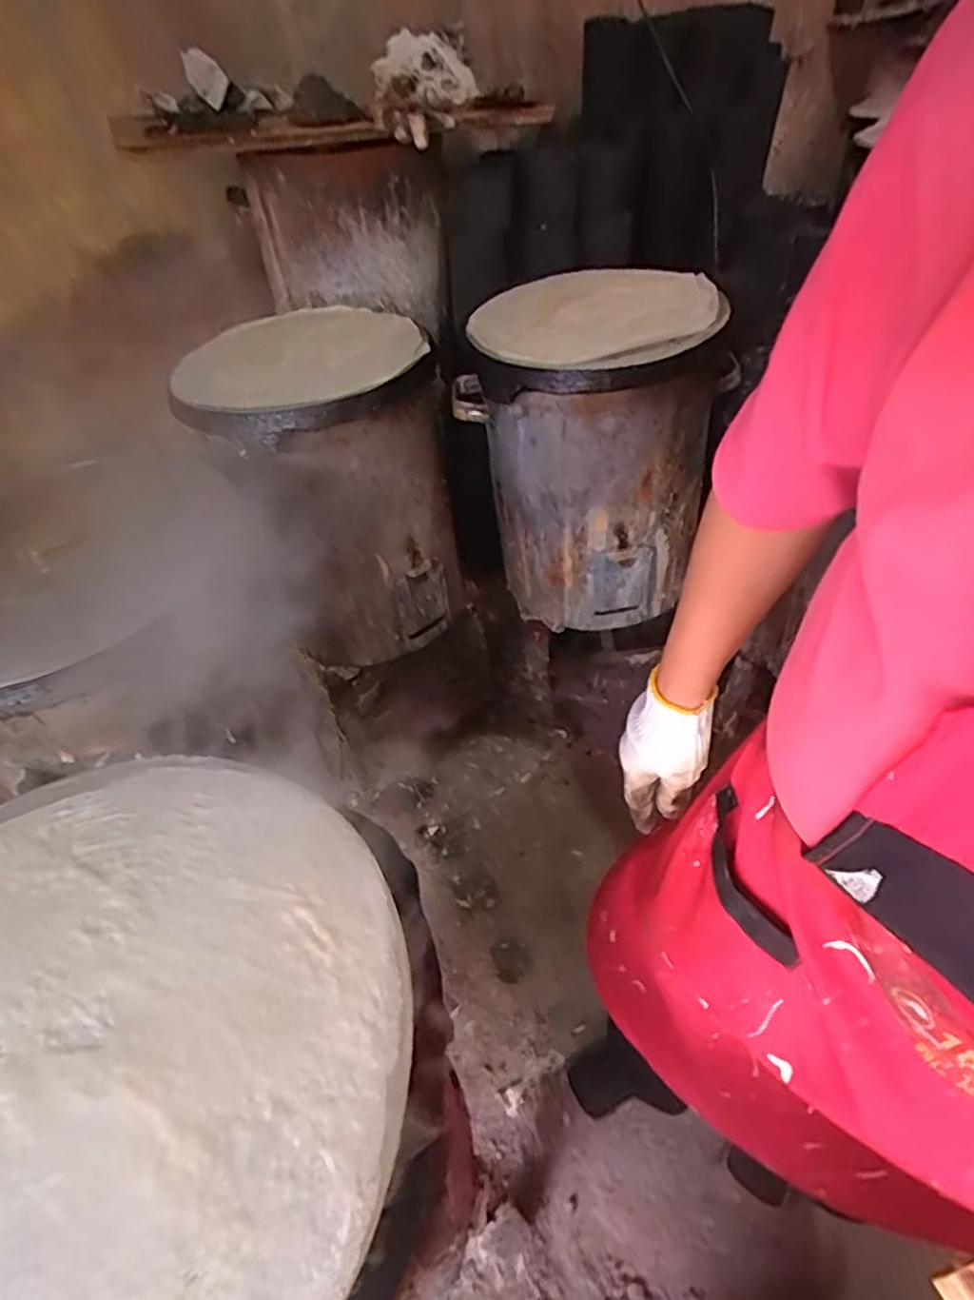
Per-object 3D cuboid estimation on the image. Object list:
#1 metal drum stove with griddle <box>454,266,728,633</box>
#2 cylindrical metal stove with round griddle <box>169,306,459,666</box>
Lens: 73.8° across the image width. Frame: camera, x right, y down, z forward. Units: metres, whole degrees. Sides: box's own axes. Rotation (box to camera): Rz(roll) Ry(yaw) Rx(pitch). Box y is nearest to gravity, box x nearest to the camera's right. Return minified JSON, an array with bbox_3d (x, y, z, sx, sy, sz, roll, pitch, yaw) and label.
[{"bbox_3d":[0.171,-0.346,1.140,0.388,0.470,0.407,-5,45,2],"label":"metal drum stove with griddle"},{"bbox_3d":[-0.249,-0.264,1.112,0.356,0.469,0.336,-25,48,-16],"label":"cylindrical metal stove with round griddle"}]

